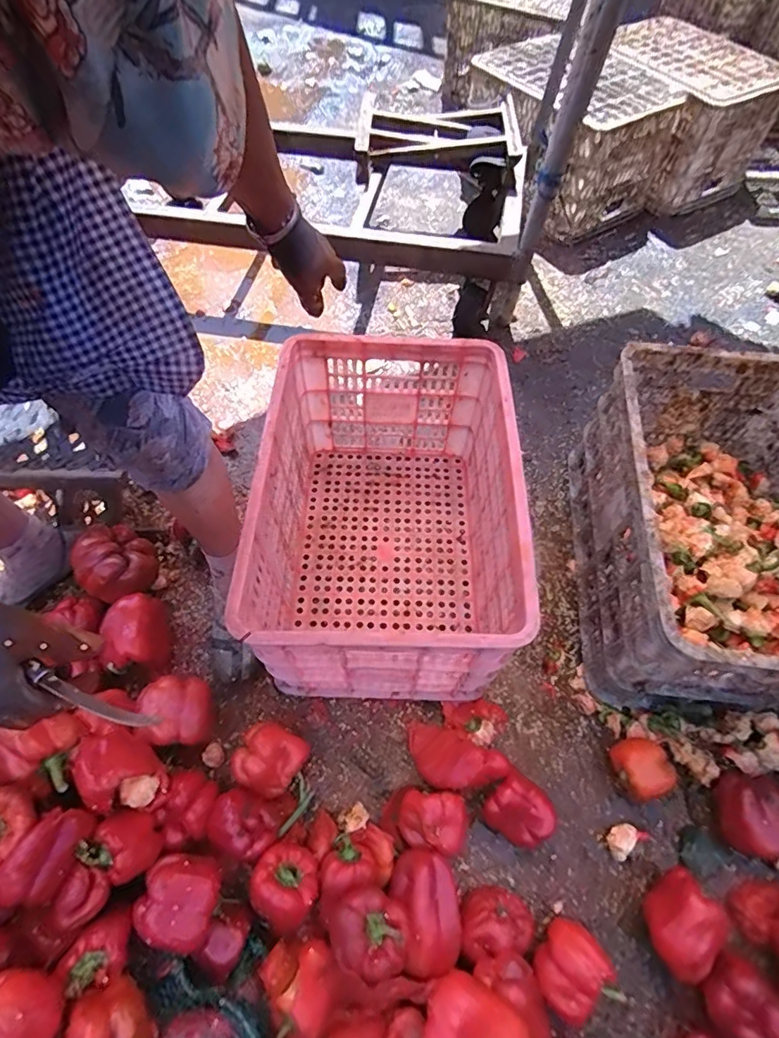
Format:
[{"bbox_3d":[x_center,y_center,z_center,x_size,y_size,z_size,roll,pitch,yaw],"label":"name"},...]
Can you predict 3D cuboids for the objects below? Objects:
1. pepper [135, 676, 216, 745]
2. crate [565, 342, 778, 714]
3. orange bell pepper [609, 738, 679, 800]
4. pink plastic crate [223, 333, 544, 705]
[{"bbox_3d":[-0.300,0.273,0.706,0.085,0.066,0.079,1,56,-2],"label":"pepper"},{"bbox_3d":[0.515,0.016,0.796,0.349,0.267,0.526,7,60,3],"label":"crate"},{"bbox_3d":[0.361,0.356,0.719,0.072,0.061,0.077,-14,61,-9],"label":"orange bell pepper"},{"bbox_3d":[-0.001,-0.009,0.797,0.360,0.289,0.519,4,60,2],"label":"pink plastic crate"}]

